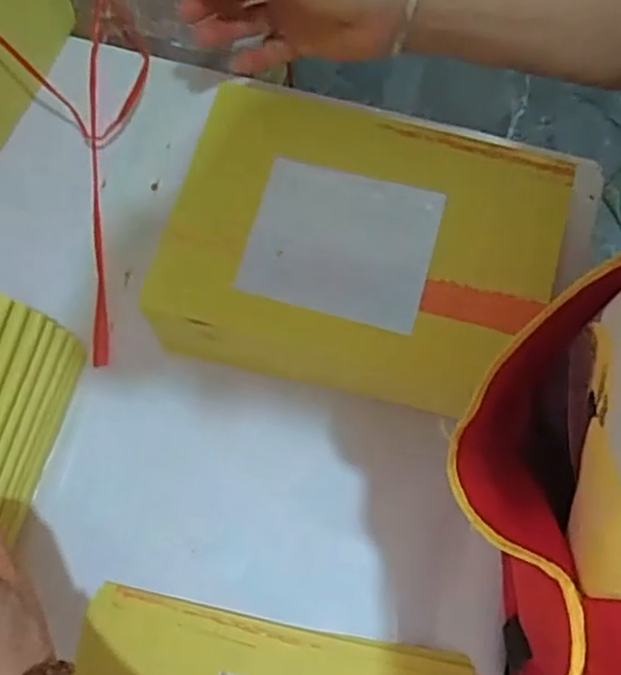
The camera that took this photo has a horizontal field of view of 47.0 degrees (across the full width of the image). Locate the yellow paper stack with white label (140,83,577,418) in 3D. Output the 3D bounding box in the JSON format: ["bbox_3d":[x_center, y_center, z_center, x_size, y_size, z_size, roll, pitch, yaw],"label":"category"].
[{"bbox_3d":[0.030,-0.049,0.440,0.222,0.073,0.163,13,76,5],"label":"yellow paper stack with white label"}]

